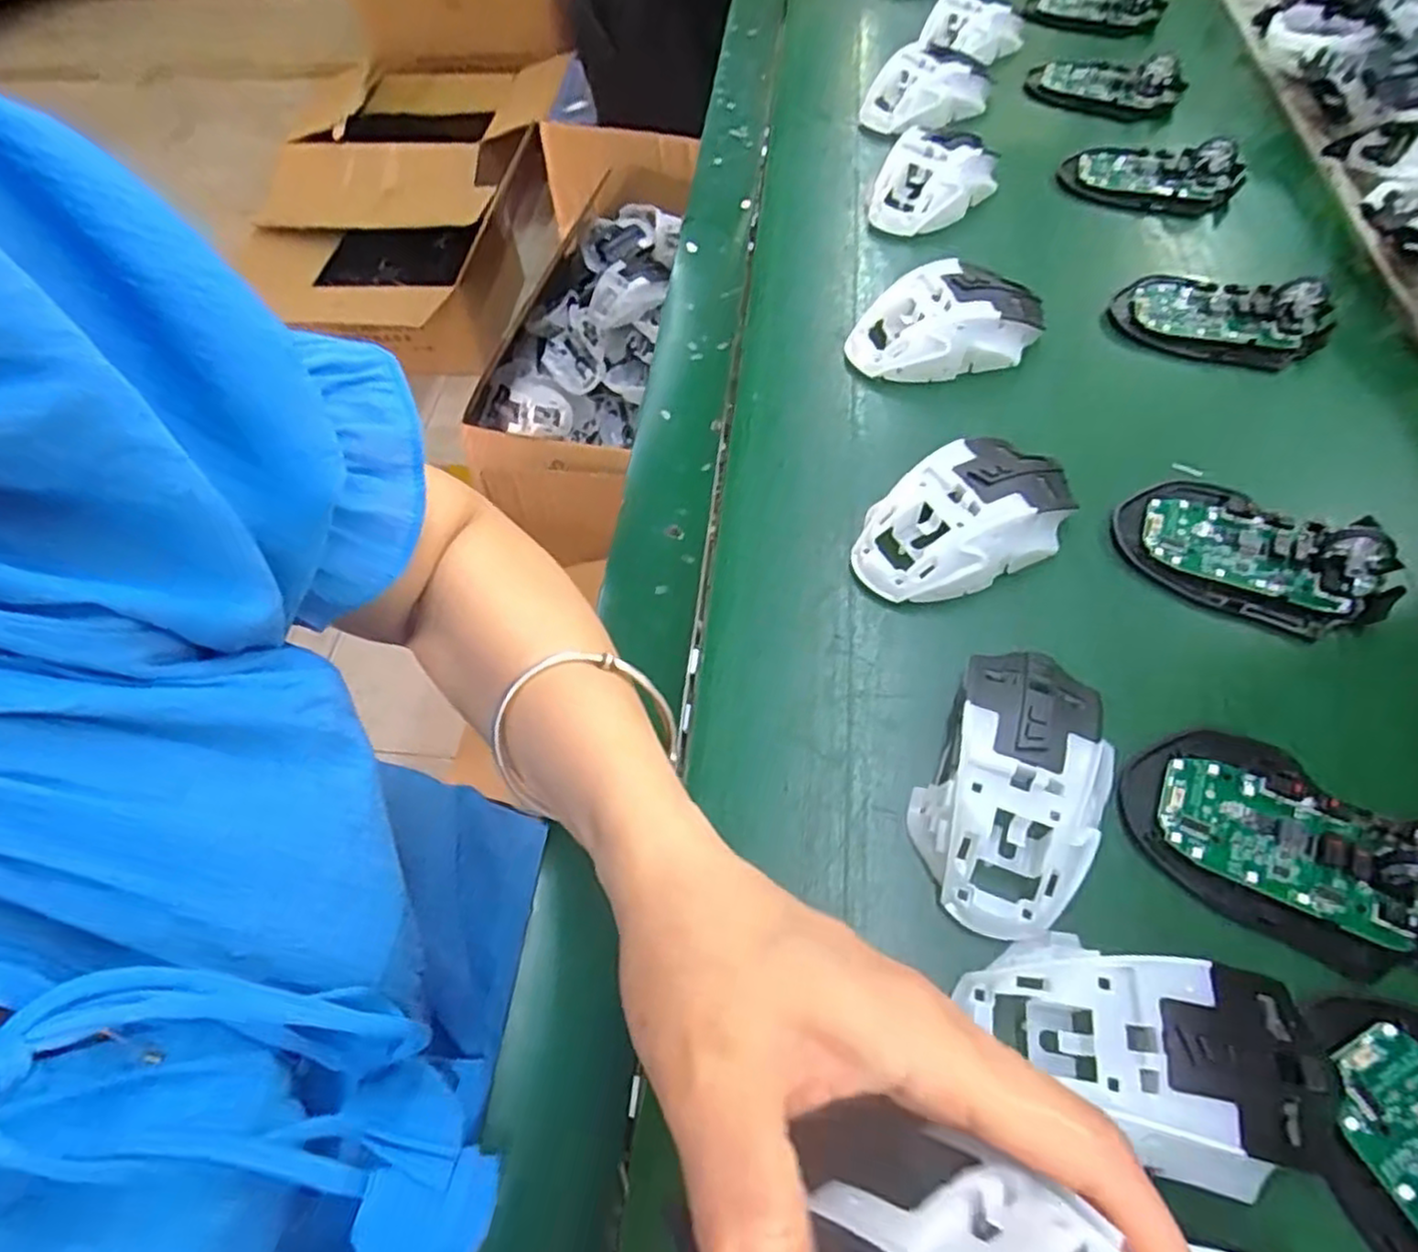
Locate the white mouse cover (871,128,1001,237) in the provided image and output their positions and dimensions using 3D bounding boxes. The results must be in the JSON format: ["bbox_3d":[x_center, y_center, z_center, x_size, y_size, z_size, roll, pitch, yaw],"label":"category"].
[{"bbox_3d":[0.158,-0.316,0.515,0.071,0.040,0.101,33,67,21],"label":"white mouse cover"}]

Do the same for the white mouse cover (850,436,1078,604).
[{"bbox_3d":[0.127,-0.053,0.356,0.109,0.041,0.062,-30,61,-13],"label":"white mouse cover"}]

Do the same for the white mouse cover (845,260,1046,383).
[{"bbox_3d":[0.142,-0.181,0.436,0.111,0.038,0.058,-12,59,-3],"label":"white mouse cover"}]

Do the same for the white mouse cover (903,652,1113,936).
[{"bbox_3d":[0.123,0.061,0.289,0.067,0.036,0.116,24,64,18],"label":"white mouse cover"}]

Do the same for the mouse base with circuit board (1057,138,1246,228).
[{"bbox_3d":[0.309,-0.315,0.513,0.112,0.030,0.055,23,64,17],"label":"mouse base with circuit board"}]

